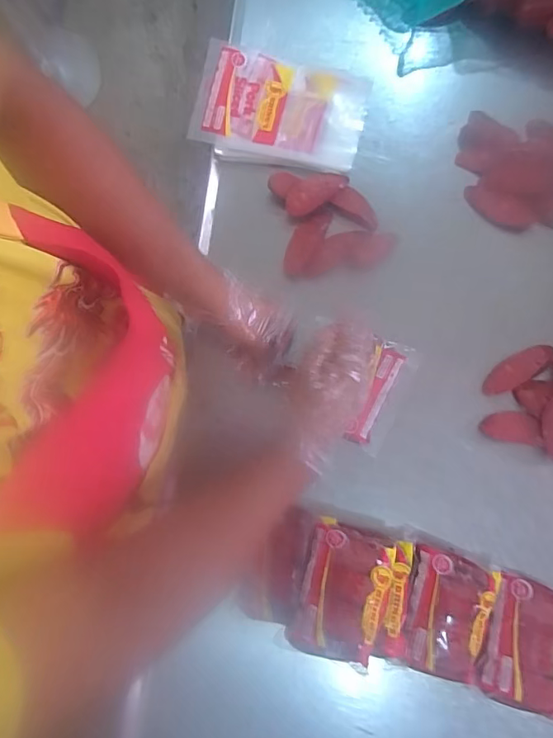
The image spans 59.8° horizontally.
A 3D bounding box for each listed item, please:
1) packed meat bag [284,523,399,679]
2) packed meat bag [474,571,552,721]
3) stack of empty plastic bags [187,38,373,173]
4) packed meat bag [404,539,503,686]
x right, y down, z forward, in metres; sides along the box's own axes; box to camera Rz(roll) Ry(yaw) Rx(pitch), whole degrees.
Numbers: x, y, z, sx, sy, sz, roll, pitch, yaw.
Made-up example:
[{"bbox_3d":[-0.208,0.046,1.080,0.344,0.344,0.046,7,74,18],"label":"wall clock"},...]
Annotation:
[{"bbox_3d":[0.072,0.248,0.527,0.091,0.036,0.131,17,80,5],"label":"packed meat bag"},{"bbox_3d":[0.290,0.318,0.556,0.106,0.052,0.138,15,80,5],"label":"packed meat bag"},{"bbox_3d":[0.002,-0.378,0.699,0.247,0.031,0.160,10,80,4],"label":"stack of empty plastic bags"},{"bbox_3d":[0.201,0.285,0.564,0.094,0.049,0.131,14,80,5],"label":"packed meat bag"}]

